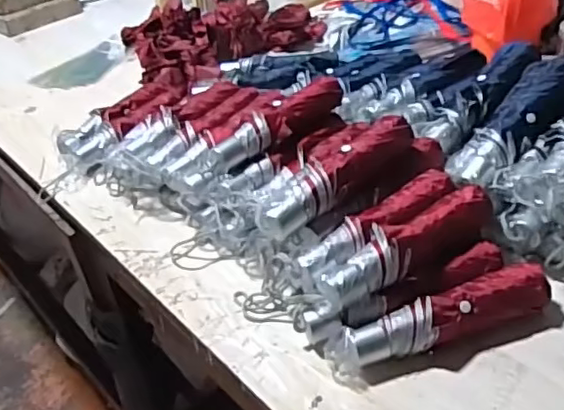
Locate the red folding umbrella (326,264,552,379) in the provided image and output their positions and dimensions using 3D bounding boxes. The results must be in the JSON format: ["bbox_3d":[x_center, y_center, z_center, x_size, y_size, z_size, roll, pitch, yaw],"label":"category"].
[{"bbox_3d":[0.178,0.125,0.666,0.264,0.049,0.056,-16,37,-14],"label":"red folding umbrella"}]

